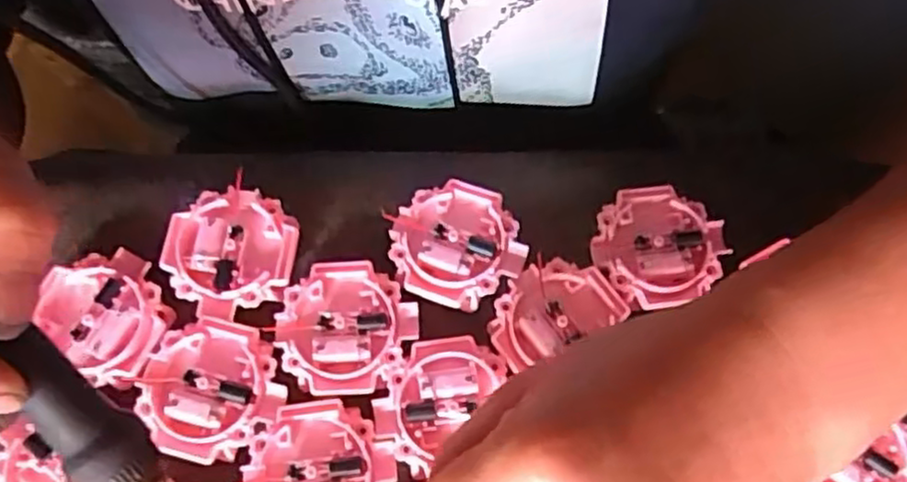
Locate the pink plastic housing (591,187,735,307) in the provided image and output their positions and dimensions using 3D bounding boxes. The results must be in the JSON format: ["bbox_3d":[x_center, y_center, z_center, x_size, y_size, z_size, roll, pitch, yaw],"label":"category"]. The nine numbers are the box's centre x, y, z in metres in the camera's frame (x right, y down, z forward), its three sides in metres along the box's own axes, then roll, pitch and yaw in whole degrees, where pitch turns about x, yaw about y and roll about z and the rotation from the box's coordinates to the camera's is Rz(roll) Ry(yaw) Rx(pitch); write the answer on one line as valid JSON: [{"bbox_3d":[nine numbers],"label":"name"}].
[{"bbox_3d":[0.084,0.001,0.302,0.051,0.010,0.047,0,69,-1],"label":"pink plastic housing"}]

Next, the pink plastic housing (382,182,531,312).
[{"bbox_3d":[0.001,0.001,0.298,0.050,0.008,0.051,0,70,1],"label":"pink plastic housing"}]

